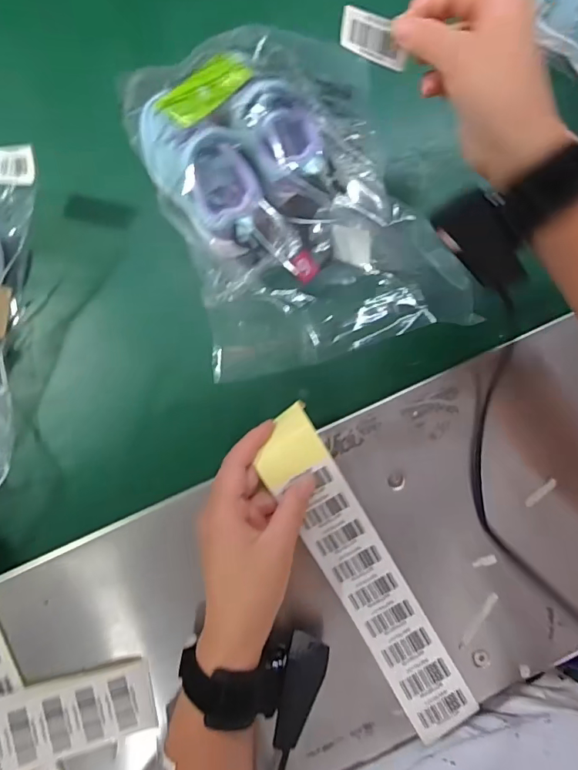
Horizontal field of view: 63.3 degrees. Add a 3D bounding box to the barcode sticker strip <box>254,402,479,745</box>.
[{"bbox_3d":[0.055,0.143,0.356,0.050,0.016,0.264,-29,93,-3],"label":"barcode sticker strip"}]

